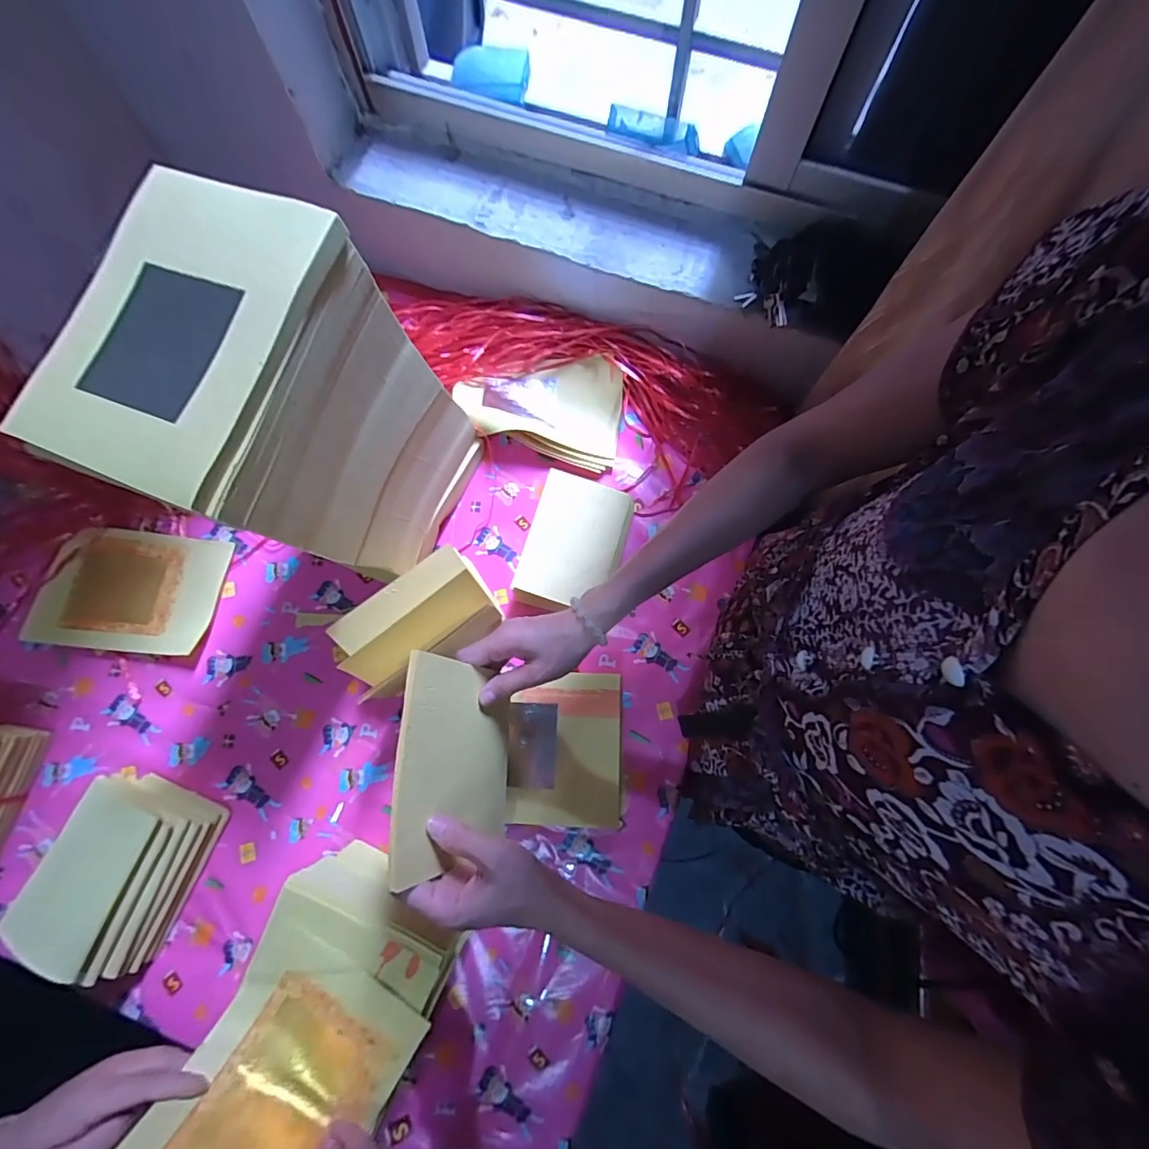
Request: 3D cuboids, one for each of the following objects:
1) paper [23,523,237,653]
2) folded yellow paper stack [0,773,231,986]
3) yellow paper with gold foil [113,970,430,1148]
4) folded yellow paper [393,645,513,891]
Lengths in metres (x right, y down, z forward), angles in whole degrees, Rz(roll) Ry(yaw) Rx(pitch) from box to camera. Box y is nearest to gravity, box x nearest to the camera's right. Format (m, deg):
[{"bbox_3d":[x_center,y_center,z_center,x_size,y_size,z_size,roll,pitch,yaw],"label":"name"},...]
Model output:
[{"bbox_3d":[-0.597,0.019,0.666,0.230,0.013,0.162,6,74,0],"label":"paper"},{"bbox_3d":[-0.509,0.329,0.556,0.138,0.075,0.168,20,75,4],"label":"folded yellow paper stack"},{"bbox_3d":[-0.230,0.403,0.382,0.160,0.120,0.139,26,75,6],"label":"yellow paper with gold foil"},{"bbox_3d":[-0.094,0.154,0.418,0.014,0.137,0.156,-7,71,27],"label":"folded yellow paper"}]

